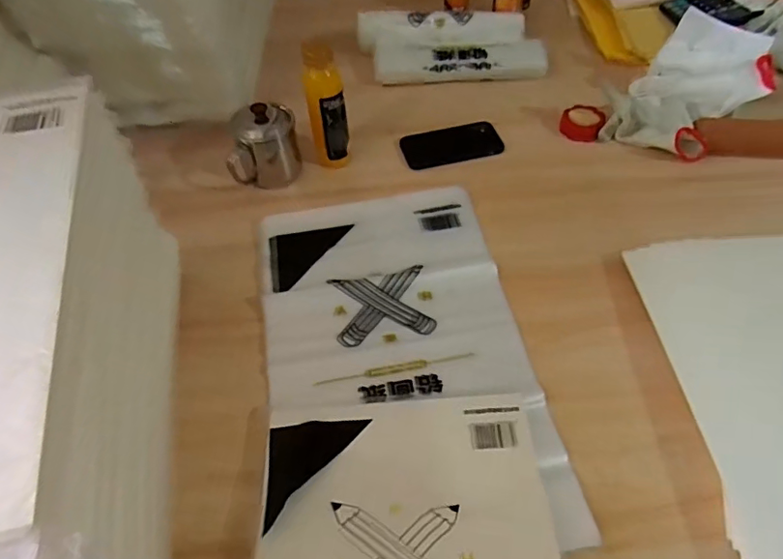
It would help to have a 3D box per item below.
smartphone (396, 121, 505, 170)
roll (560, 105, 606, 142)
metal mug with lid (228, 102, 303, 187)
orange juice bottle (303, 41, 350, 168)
[{"bbox_3d":[0.091,-0.205,0.827,0.148,0.013,0.076,-12,53,-4],"label":"smartphone"},{"bbox_3d":[0.294,-0.242,0.836,0.062,0.021,0.069,14,55,15],"label":"roll"},{"bbox_3d":[-0.188,-0.199,0.782,0.105,0.105,0.080,-19,53,-10],"label":"metal mug with lid"},{"bbox_3d":[-0.089,-0.239,0.751,0.051,0.163,0.048,-11,52,-4],"label":"orange juice bottle"}]

